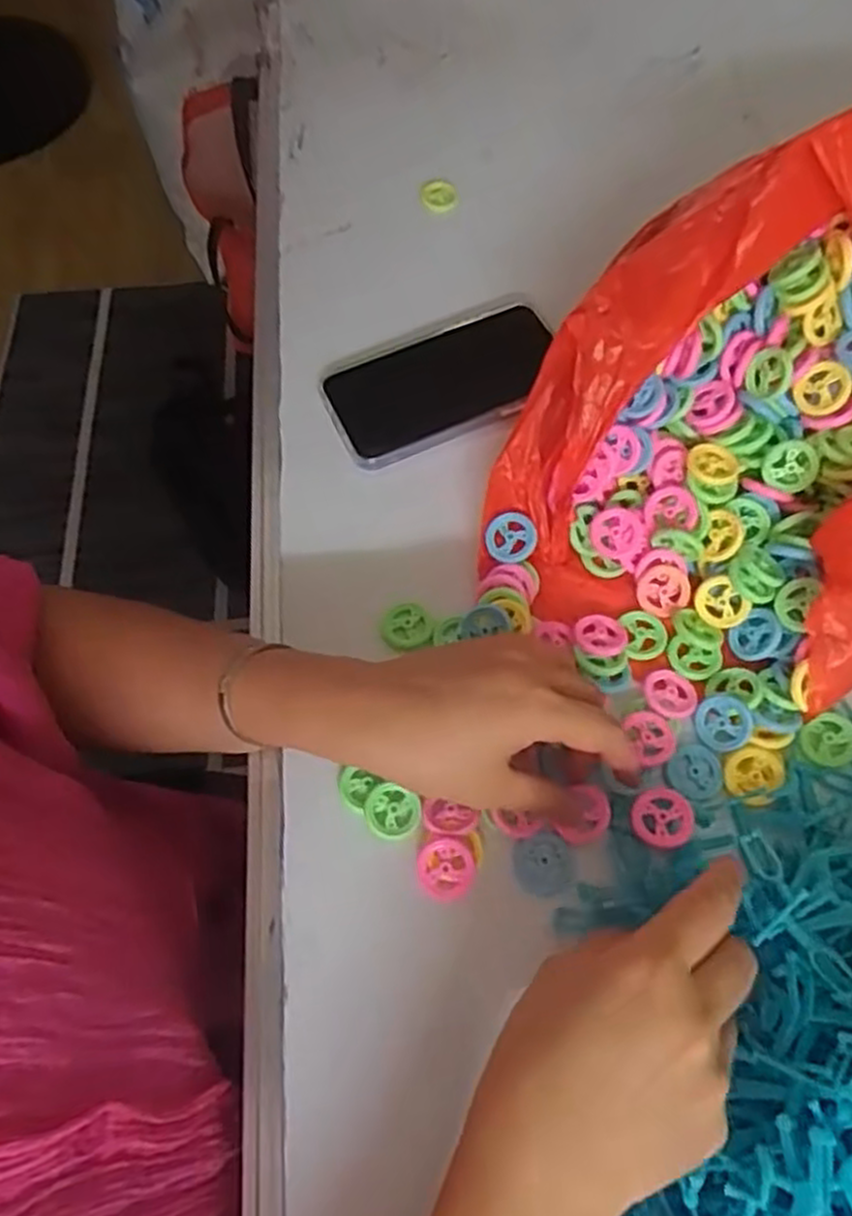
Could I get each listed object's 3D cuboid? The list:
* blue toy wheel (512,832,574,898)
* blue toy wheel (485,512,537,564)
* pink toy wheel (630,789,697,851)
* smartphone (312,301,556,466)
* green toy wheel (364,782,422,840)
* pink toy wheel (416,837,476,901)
[{"bbox_3d":[0.059,0.129,0.390,0.029,0.006,0.029,0,64,0],"label":"blue toy wheel"},{"bbox_3d":[0.049,-0.041,0.448,0.030,0.006,0.028,0,88,15],"label":"blue toy wheel"},{"bbox_3d":[0.118,0.106,0.391,0.030,0.008,0.029,0,64,0],"label":"pink toy wheel"},{"bbox_3d":[0.011,-0.153,0.518,0.154,0.017,0.088,-21,66,-10],"label":"smartphone"},{"bbox_3d":[-0.018,0.105,0.397,0.026,0.004,0.028,0,64,0],"label":"green toy wheel"},{"bbox_3d":[0.010,0.129,0.385,0.028,0.005,0.027,-9,65,-4],"label":"pink toy wheel"}]

